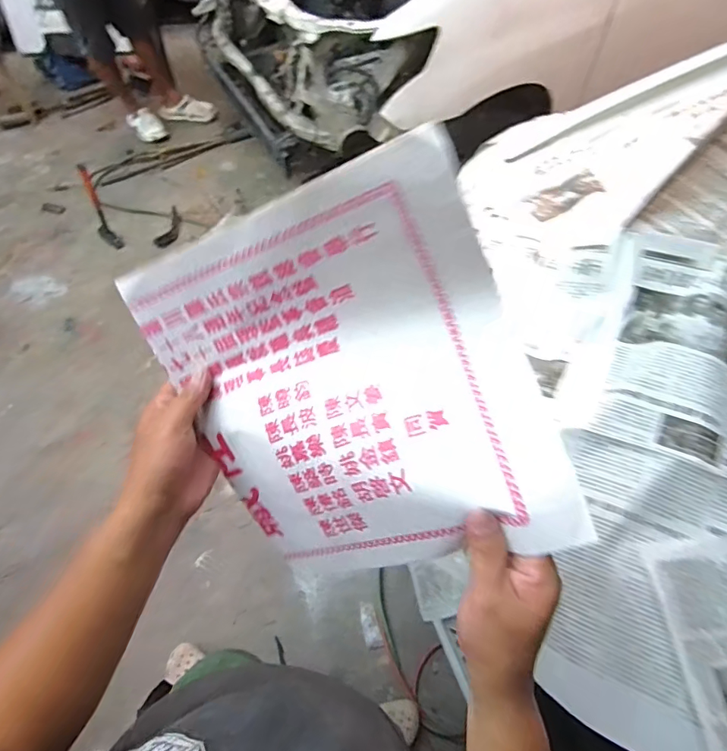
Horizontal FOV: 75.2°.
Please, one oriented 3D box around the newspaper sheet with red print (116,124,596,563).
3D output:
[{"bbox_3d":[-0.019,0.010,0.374,0.277,0.058,0.282,-20,91,20],"label":"newspaper sheet with red print"}]

